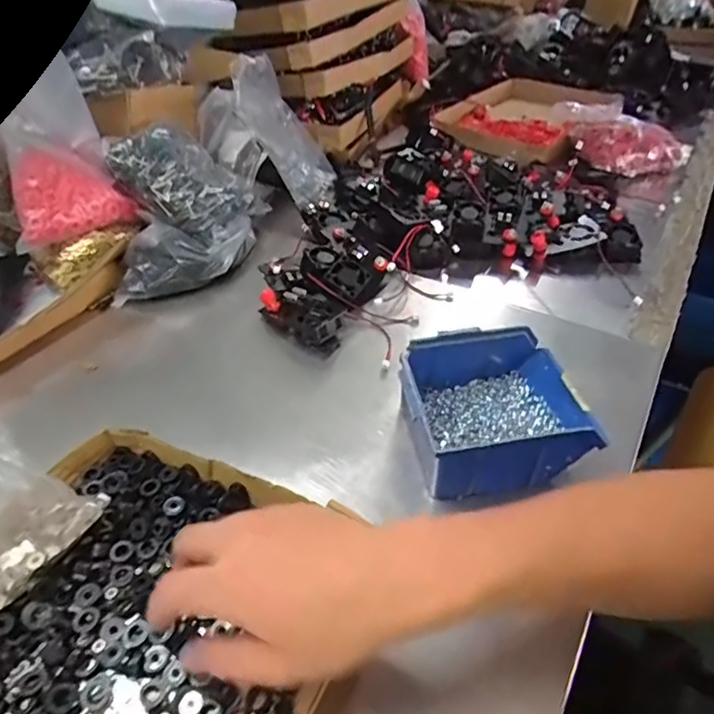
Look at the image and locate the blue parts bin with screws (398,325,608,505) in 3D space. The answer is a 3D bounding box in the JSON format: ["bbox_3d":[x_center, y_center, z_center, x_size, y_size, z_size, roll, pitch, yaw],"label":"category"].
[{"bbox_3d":[0.111,0.042,0.461,0.146,0.071,0.126,-5,42,-4],"label":"blue parts bin with screws"}]

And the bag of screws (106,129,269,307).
[{"bbox_3d":[-0.202,-0.185,0.664,0.162,0.122,0.198,-6,42,-6],"label":"bag of screws"}]

